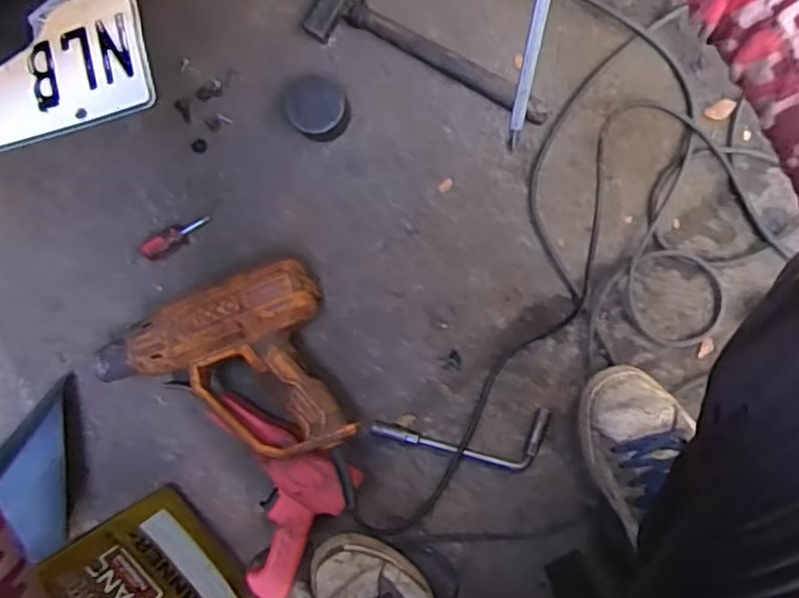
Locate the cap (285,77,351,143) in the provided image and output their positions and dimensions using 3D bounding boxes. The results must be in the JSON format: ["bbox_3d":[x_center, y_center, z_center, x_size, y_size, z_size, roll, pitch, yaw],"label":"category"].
[{"bbox_3d":[-0.082,-0.194,0.669,0.058,0.044,0.057,0,88,6],"label":"cap"}]

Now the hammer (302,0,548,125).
[{"bbox_3d":[0.021,-0.237,0.662,0.259,0.030,0.081,39,92,6],"label":"hammer"}]

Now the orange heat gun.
[{"bbox_3d":[-0.175,0.080,0.655,0.234,0.070,0.180,-18,88,6],"label":"orange heat gun"}]

